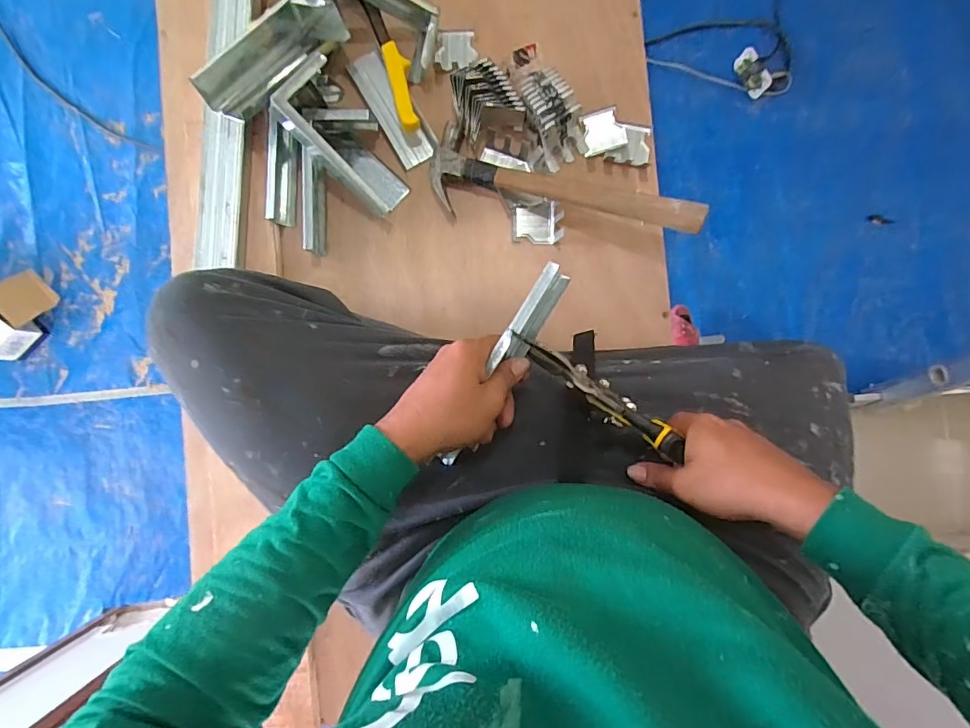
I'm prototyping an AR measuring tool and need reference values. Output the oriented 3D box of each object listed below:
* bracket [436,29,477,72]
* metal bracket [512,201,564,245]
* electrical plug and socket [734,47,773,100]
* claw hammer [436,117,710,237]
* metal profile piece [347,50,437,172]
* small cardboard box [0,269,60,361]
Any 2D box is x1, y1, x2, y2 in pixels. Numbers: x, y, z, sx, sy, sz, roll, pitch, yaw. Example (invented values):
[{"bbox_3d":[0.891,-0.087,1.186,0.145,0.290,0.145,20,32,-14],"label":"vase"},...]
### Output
[{"bbox_3d":[-0.034,-0.380,0.589,0.047,0.015,0.050,5,88,2],"label":"bracket"},{"bbox_3d":[0.063,-0.170,0.580,0.058,0.018,0.049,0,88,1],"label":"metal bracket"},{"bbox_3d":[0.689,-0.749,1.249,0.056,0.055,0.117,-34,91,1],"label":"electrical plug and socket"},{"bbox_3d":[0.086,-0.195,0.548,0.307,0.023,0.084,17,91,13],"label":"claw hammer"},{"bbox_3d":[-0.112,-0.313,0.592,0.048,0.013,0.147,-30,88,0],"label":"metal profile piece"},{"bbox_3d":[-1.211,-0.126,1.249,0.128,0.117,0.216,41,91,0],"label":"small cardboard box"}]

